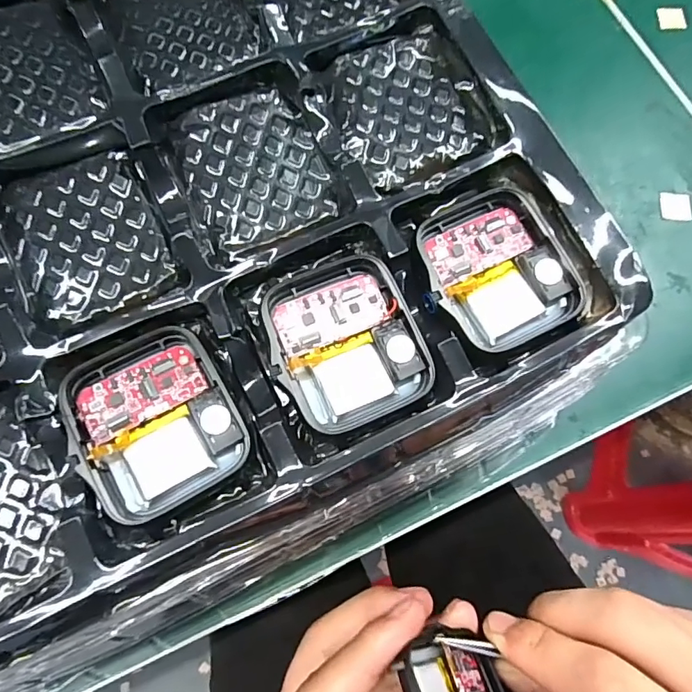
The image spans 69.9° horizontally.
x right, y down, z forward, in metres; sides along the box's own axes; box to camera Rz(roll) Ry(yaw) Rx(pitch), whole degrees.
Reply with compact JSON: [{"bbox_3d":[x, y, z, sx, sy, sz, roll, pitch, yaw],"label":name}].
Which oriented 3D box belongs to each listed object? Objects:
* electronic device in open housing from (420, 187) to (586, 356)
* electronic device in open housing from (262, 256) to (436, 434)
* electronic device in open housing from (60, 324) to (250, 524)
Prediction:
[{"bbox_3d":[0.041,-0.021,0.137,0.037,0.008,0.043,-25,75,-7],"label":"electronic device in open housing"},{"bbox_3d":[0.000,-0.001,0.130,0.036,0.010,0.042,-24,75,-7],"label":"electronic device in open housing"},{"bbox_3d":[-0.048,0.018,0.123,0.035,0.009,0.044,-30,76,-8],"label":"electronic device in open housing"}]

